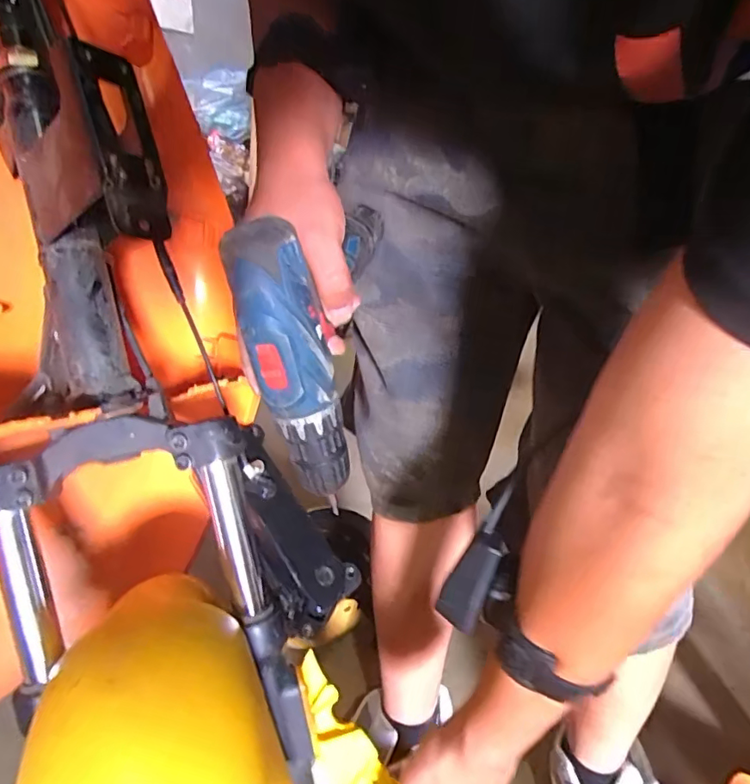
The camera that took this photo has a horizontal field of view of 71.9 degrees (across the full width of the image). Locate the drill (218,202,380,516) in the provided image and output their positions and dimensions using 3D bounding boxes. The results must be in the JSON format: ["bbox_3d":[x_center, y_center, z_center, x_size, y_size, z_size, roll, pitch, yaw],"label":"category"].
[{"bbox_3d":[-0.023,-0.036,0.371,0.051,0.171,0.176,13,26,22],"label":"drill"}]

